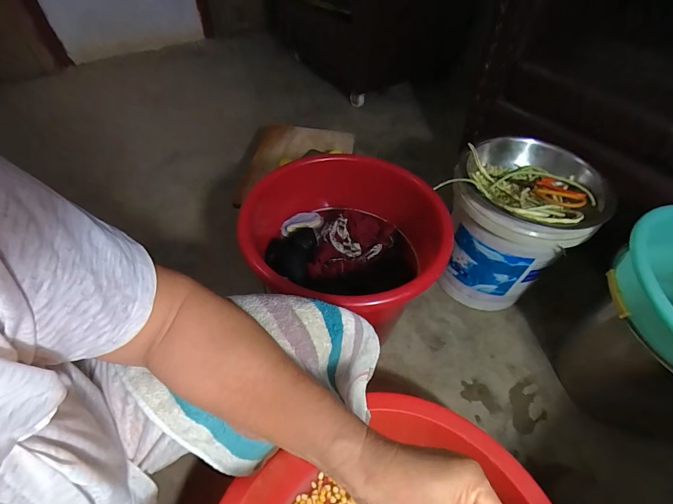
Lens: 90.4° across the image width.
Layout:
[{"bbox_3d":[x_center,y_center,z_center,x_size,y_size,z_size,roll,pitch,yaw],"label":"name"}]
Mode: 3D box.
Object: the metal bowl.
[{"bbox_3d":[0.403,-0.135,0.698,0.266,0.079,0.256,1,51,-1],"label":"metal bowl"}]

